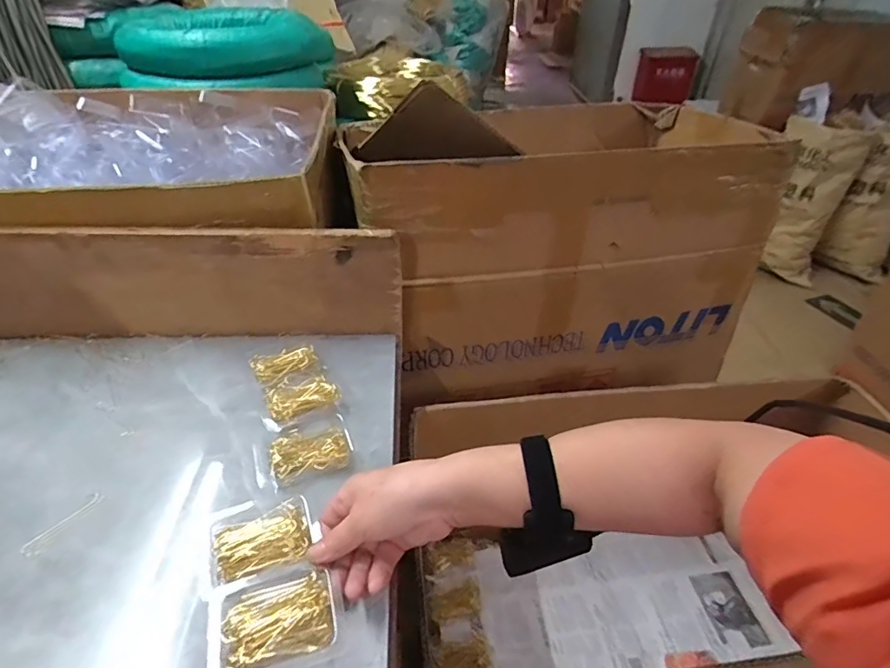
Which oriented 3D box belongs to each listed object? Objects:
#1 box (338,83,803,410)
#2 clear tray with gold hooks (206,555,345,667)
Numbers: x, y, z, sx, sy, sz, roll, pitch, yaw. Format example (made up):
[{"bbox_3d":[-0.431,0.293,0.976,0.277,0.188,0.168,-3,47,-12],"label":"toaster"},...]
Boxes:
[{"bbox_3d":[0.163,-0.176,0.835,0.613,0.388,0.382,-8,39,-12],"label":"box"},{"bbox_3d":[-0.124,0.207,0.365,0.092,0.021,0.073,-11,39,-16],"label":"clear tray with gold hooks"}]

